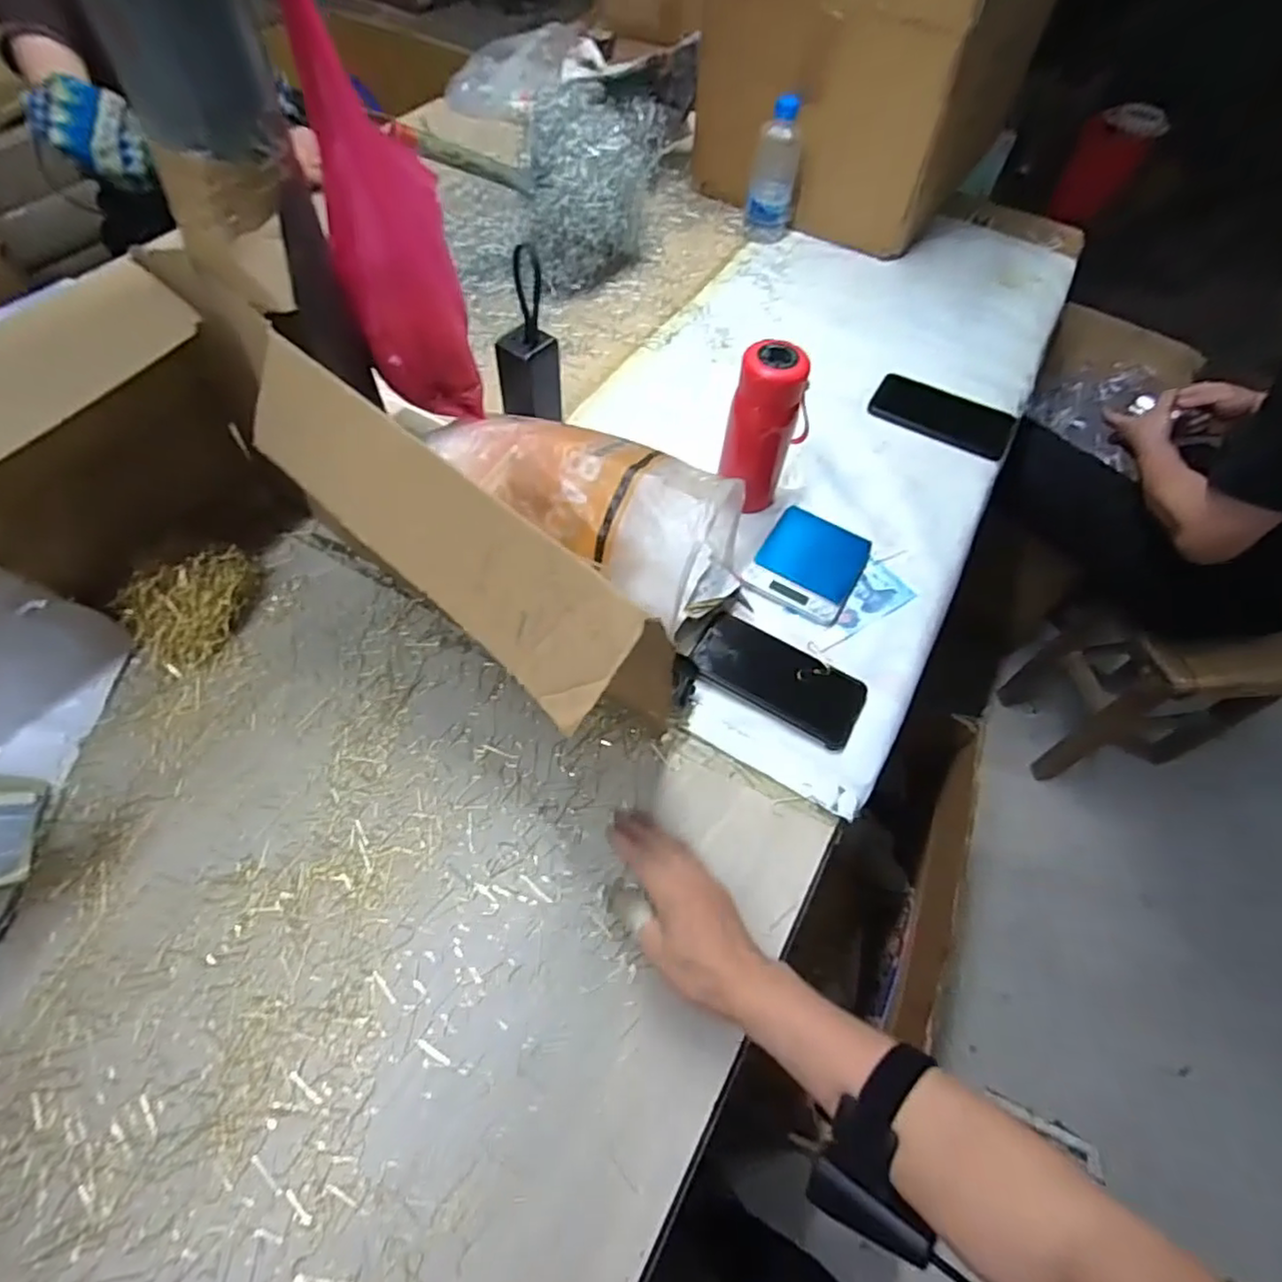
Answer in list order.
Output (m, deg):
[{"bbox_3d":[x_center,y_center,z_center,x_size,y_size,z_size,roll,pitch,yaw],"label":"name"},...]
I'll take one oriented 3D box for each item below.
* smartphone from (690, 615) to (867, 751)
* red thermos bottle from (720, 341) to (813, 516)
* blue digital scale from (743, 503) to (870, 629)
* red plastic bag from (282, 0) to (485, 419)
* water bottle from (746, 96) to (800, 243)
[{"bbox_3d":[0.133,0.035,0.628,0.161,0.015,0.080,27,63,12],"label":"smartphone"},{"bbox_3d":[0.131,-0.221,0.690,0.081,0.176,0.072,18,59,7],"label":"red thermos bottle"},{"bbox_3d":[0.181,-0.084,0.698,0.103,0.020,0.127,28,61,13],"label":"blue digital scale"},{"bbox_3d":[-0.205,-0.327,0.534,0.096,0.267,0.101,-13,60,-11],"label":"red plastic bag"},{"bbox_3d":[0.210,-0.733,1.017,0.076,0.180,0.057,9,59,2],"label":"water bottle"}]

